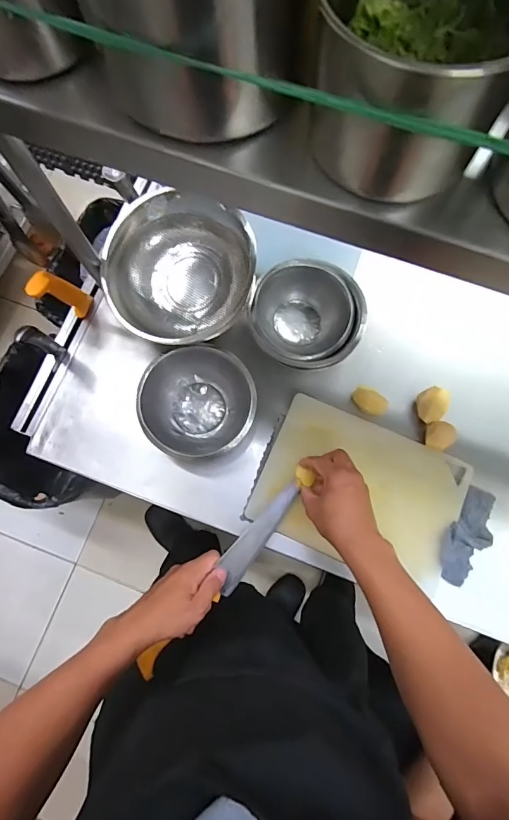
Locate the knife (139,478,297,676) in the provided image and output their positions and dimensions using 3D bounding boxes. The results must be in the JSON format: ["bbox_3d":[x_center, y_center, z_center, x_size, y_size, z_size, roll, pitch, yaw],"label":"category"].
[{"bbox_3d":[-0.038,0.230,0.565,0.039,0.021,0.313,40,73,9],"label":"knife"}]

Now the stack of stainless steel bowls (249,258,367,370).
[{"bbox_3d":[0.079,-0.137,0.631,0.162,0.088,0.154,22,78,5],"label":"stack of stainless steel bowls"}]

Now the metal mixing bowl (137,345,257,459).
[{"bbox_3d":[-0.083,-0.006,0.616,0.165,0.081,0.149,-8,77,-1],"label":"metal mixing bowl"}]

